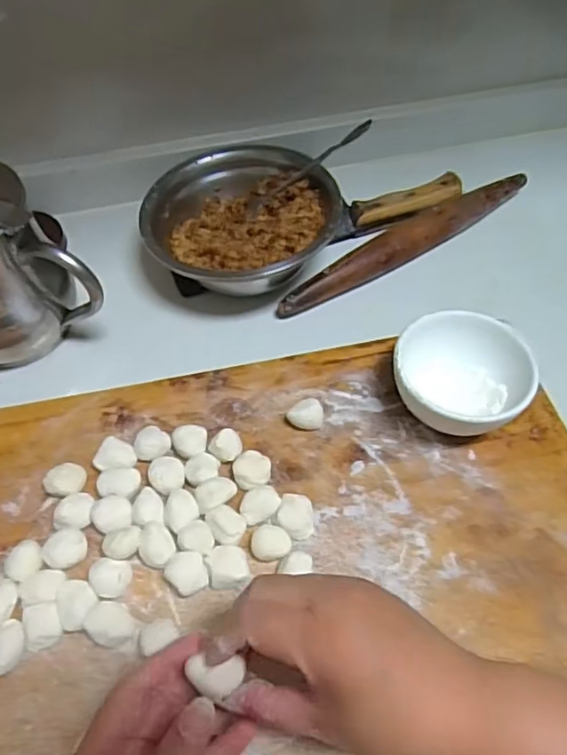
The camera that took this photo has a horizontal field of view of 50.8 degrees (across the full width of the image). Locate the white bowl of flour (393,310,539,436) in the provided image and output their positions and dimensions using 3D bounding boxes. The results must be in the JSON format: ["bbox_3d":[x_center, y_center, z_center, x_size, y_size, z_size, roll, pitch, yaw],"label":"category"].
[{"bbox_3d":[0.128,-0.001,0.435,0.092,0.053,0.100,0,55,0],"label":"white bowl of flour"}]

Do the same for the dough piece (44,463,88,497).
[{"bbox_3d":[-0.151,0.073,0.416,0.024,0.017,0.024,0,55,0],"label":"dough piece"}]

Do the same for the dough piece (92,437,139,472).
[{"bbox_3d":[-0.118,0.058,0.427,0.027,0.015,0.025,0,55,0],"label":"dough piece"}]

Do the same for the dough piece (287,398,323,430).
[{"bbox_3d":[0.016,0.029,0.446,0.026,0.021,0.018,-3,55,-2],"label":"dough piece"}]

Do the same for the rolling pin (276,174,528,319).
[{"bbox_3d":[0.123,-0.134,0.567,0.297,0.028,0.033,-31,61,-20],"label":"rolling pin"}]

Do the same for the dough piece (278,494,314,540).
[{"bbox_3d":[0.008,0.093,0.399,0.023,0.015,0.026,1,55,0],"label":"dough piece"}]

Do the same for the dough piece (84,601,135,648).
[{"bbox_3d":[-0.105,0.150,0.364,0.024,0.012,0.027,-36,63,-23],"label":"dough piece"}]

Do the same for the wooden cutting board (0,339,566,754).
[{"bbox_3d":[-0.016,0.133,0.383,0.492,0.036,0.351,-12,56,-5],"label":"wooden cutting board"}]

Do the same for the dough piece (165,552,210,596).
[{"bbox_3d":[-0.059,0.123,0.375,0.026,0.014,0.024,0,55,0],"label":"dough piece"}]

